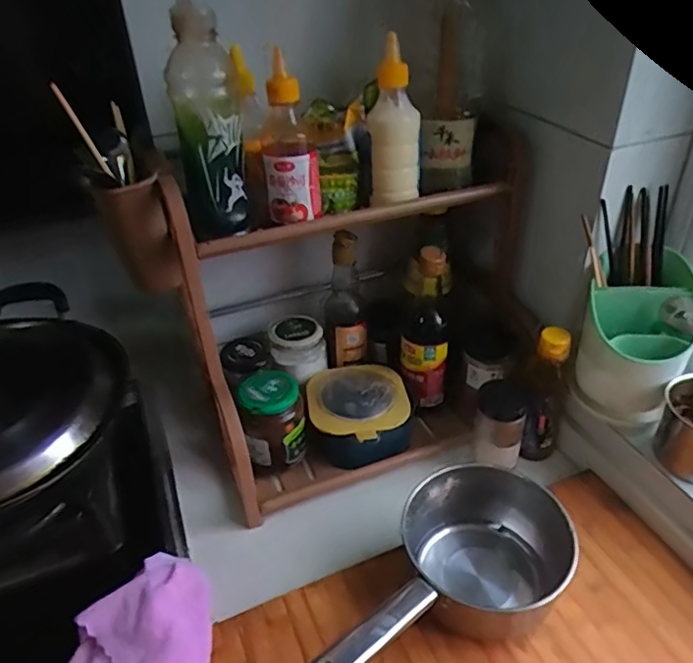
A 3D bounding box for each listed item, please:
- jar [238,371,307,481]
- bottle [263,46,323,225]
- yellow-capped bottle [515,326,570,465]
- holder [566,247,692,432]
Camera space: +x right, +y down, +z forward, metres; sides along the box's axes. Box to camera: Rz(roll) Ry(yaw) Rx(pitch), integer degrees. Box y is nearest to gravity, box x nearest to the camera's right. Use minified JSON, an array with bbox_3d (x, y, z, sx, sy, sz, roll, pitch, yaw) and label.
[{"bbox_3d":[-0.081,0.099,0.652,0.067,0.100,0.059,-12,37,-13],"label":"jar"},{"bbox_3d":[-0.061,-0.193,0.611,0.057,0.159,0.057,-9,7,-9],"label":"bottle"},{"bbox_3d":[0.230,0.071,0.683,0.048,0.158,0.054,-5,36,-4],"label":"yellow-capped bottle"},{"bbox_3d":[0.318,0.008,0.654,0.108,0.153,0.106,16,40,24],"label":"holder"}]

